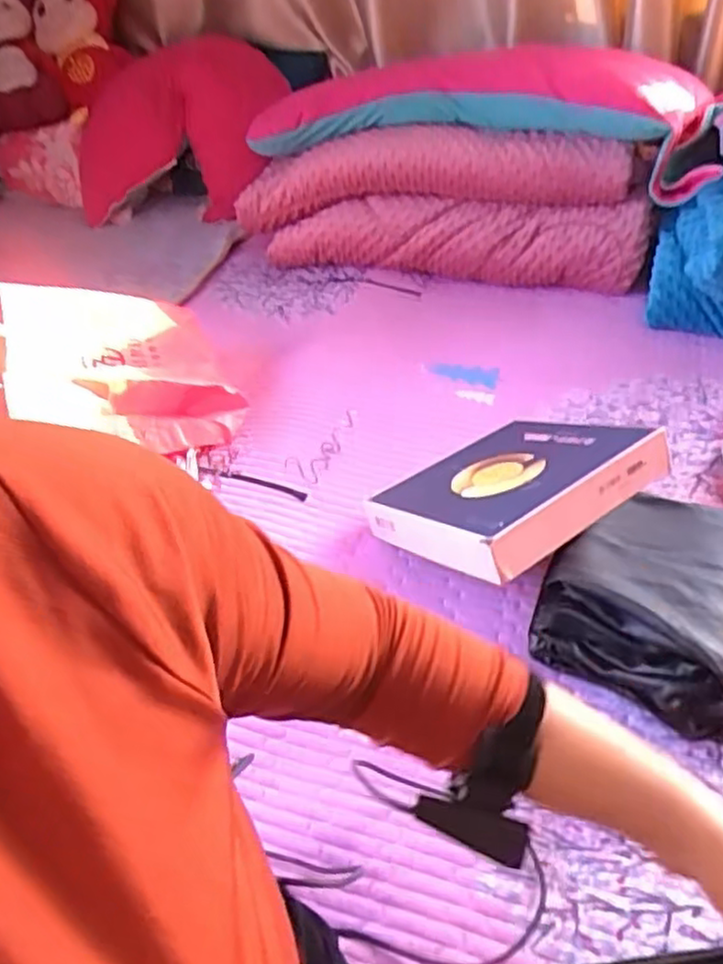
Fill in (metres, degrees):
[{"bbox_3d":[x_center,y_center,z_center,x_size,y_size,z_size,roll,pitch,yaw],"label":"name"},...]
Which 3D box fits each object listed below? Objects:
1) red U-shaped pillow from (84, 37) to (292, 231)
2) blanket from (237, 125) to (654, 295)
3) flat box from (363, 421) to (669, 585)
[{"bbox_3d":[-0.397,-0.756,1.527,0.503,0.300,0.193,9,45,17],"label":"red U-shaped pillow"},{"bbox_3d":[0.126,-0.497,1.295,0.759,0.238,0.154,10,45,18],"label":"blanket"},{"bbox_3d":[0.172,0.004,0.808,0.259,0.059,0.237,-31,26,-24],"label":"flat box"}]

